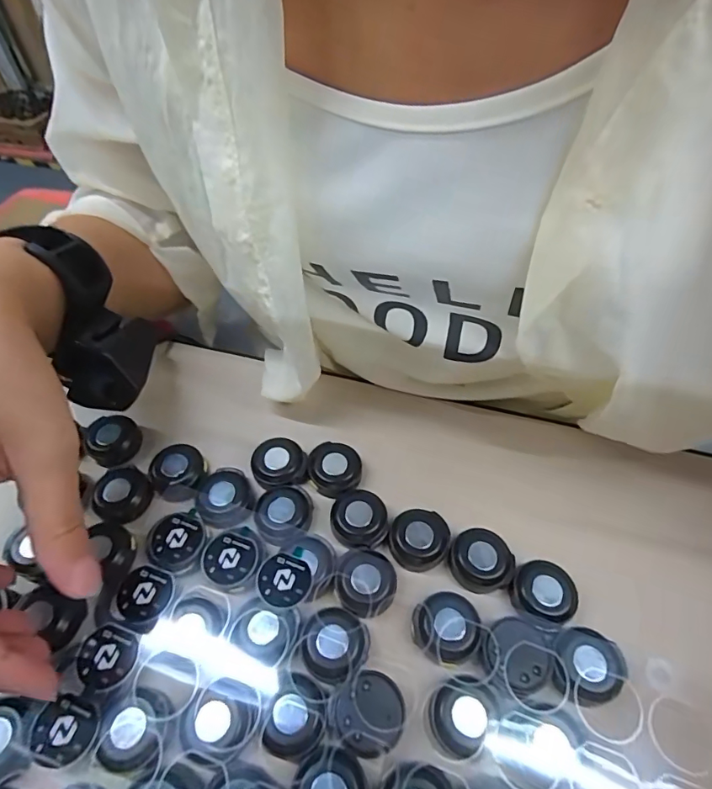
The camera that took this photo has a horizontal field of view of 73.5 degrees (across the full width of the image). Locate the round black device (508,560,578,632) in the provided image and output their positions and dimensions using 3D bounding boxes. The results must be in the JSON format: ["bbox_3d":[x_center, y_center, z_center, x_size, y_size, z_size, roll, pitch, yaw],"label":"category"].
[{"bbox_3d":[0.088,0.095,0.225,0.028,0.011,0.029,0,53,0],"label":"round black device"}]

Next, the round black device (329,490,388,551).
[{"bbox_3d":[0.002,0.066,0.247,0.027,0.012,0.029,0,53,0],"label":"round black device"}]

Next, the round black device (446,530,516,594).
[{"bbox_3d":[0.062,0.082,0.236,0.030,0.012,0.027,25,57,18],"label":"round black device"}]

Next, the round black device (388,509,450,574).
[{"bbox_3d":[0.032,0.074,0.242,0.028,0.015,0.026,0,53,0],"label":"round black device"}]

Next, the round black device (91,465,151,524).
[{"bbox_3d":[-0.124,0.054,0.252,0.025,0.013,0.027,0,53,0],"label":"round black device"}]

